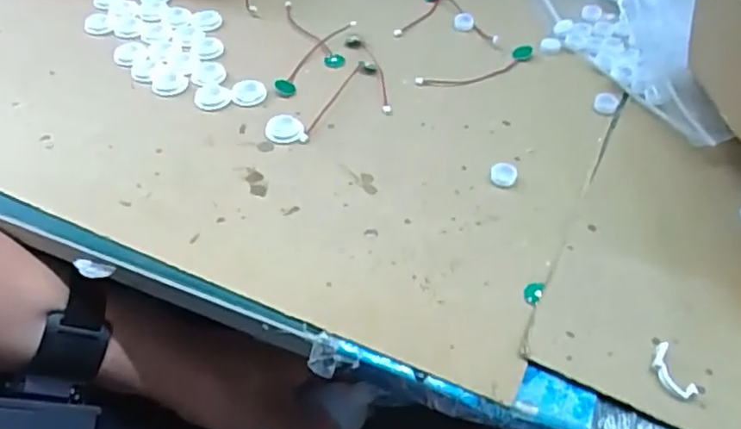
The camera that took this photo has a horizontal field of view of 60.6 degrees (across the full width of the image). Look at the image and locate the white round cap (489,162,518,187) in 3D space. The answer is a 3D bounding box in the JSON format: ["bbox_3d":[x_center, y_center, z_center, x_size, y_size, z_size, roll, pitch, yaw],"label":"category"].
[{"bbox_3d":[0.076,-0.023,0.362,0.015,0.007,0.014,0,47,0],"label":"white round cap"}]

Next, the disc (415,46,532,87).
[{"bbox_3d":[0.074,-0.099,0.435,0.088,0.007,0.020,-20,50,-17],"label":"disc"}]

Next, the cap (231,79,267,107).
[{"bbox_3d":[-0.081,-0.080,0.418,0.023,0.004,0.023,0,47,0],"label":"cap"}]

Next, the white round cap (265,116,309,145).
[{"bbox_3d":[-0.053,-0.052,0.391,0.023,0.006,0.023,-14,49,-12],"label":"white round cap"}]

